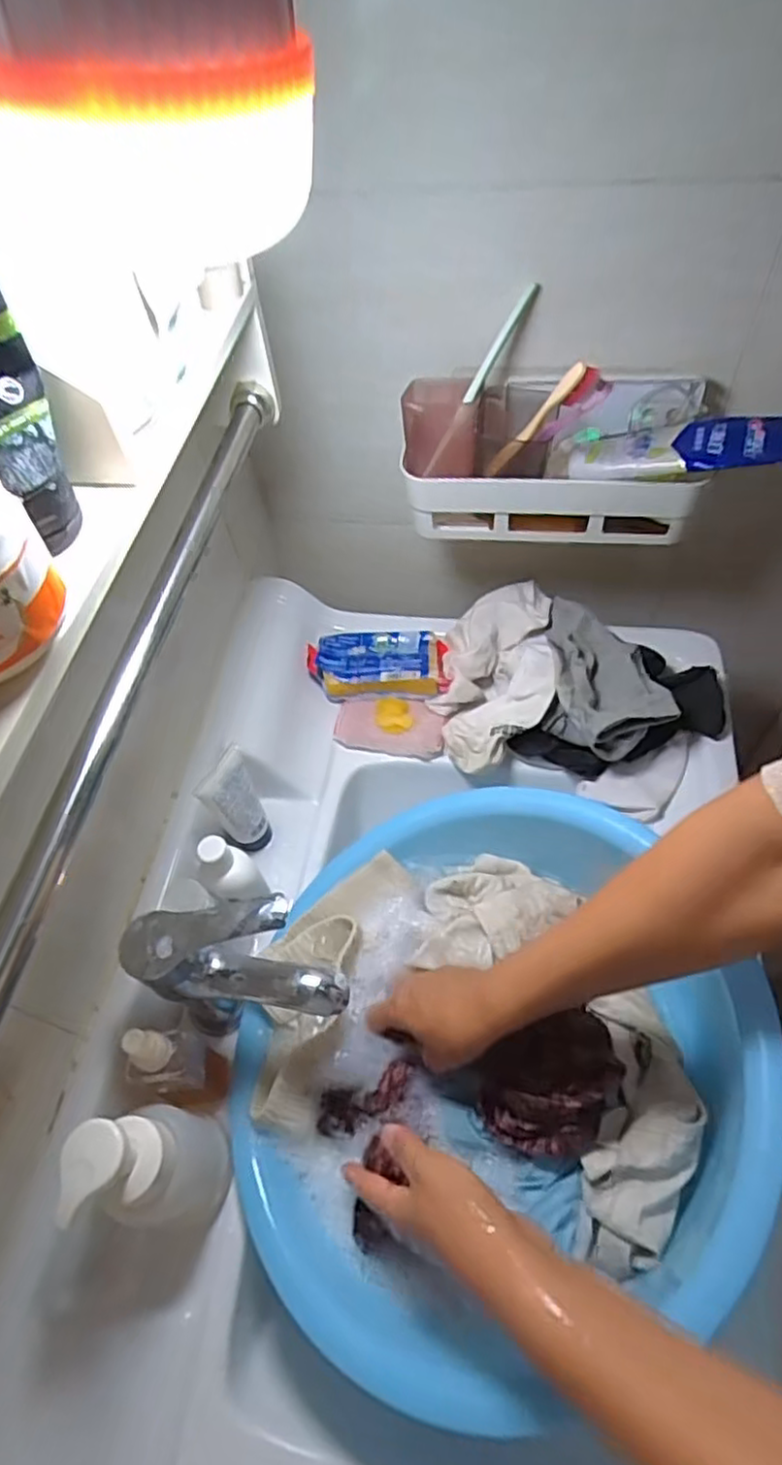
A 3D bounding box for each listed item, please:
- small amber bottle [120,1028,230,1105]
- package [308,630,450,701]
[{"bbox_3d":[-0.146,0.226,0.471,0.036,0.134,0.037,-3,55,4],"label":"small amber bottle"},{"bbox_3d":[-0.013,-0.069,0.710,0.137,0.041,0.062,-2,55,4],"label":"package"}]

